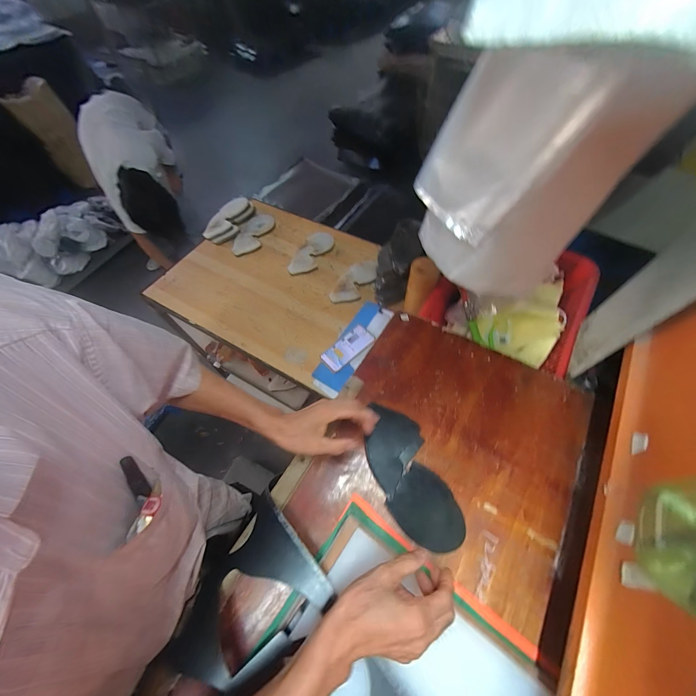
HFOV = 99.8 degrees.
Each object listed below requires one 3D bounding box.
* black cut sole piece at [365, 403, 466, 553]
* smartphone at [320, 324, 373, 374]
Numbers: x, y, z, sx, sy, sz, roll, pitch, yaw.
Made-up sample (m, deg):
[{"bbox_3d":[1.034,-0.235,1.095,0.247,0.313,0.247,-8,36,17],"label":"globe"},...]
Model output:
[{"bbox_3d":[0.102,0.213,0.503,0.104,0.027,0.240,-21,60,-9],"label":"black cut sole piece"},{"bbox_3d":[-0.002,0.000,0.867,0.158,0.012,0.072,-40,69,-13],"label":"smartphone"}]

